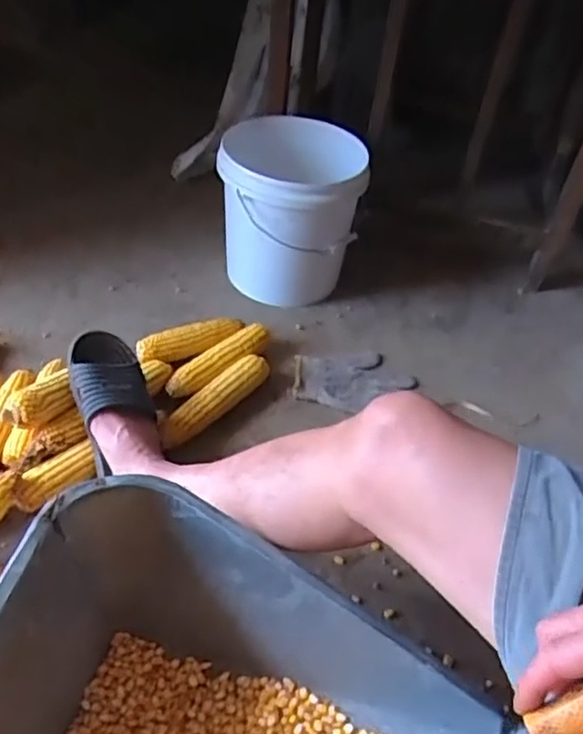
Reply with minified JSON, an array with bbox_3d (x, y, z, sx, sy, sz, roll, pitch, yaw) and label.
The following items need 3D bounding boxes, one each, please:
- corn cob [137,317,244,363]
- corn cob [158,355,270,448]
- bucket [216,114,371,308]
[{"bbox_3d":[-0.172,-0.048,1.082,0.187,0.039,0.048,-17,49,-22],"label":"corn cob"},{"bbox_3d":[-0.124,0.055,1.007,0.056,0.063,0.233,33,50,26],"label":"corn cob"},{"bbox_3d":[-0.002,-0.297,1.215,0.266,0.262,0.280,6,44,1],"label":"bucket"}]

